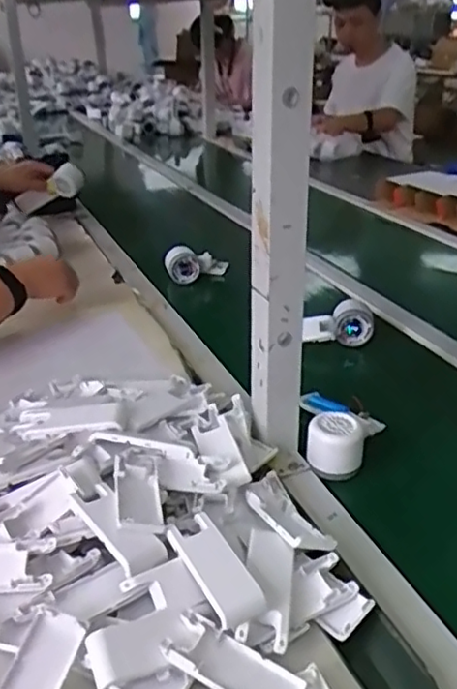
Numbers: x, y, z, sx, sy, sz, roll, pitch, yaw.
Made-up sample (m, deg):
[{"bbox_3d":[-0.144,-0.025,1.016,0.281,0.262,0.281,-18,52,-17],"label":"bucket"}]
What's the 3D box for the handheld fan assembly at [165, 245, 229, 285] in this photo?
[{"bbox_3d":[-0.060,-0.148,1.203,0.130,0.060,0.041,-2,25,-34],"label":"handheld fan assembly"}]

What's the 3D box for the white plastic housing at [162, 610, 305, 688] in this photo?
[{"bbox_3d":[0.005,0.226,0.449,0.097,0.010,0.039,25,34,13],"label":"white plastic housing"}]

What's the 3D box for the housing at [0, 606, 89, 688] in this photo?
[{"bbox_3d":[-0.135,0.233,0.435,0.038,0.013,0.101,10,48,18],"label":"housing"}]

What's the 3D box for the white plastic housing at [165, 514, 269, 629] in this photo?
[{"bbox_3d":[-0.011,0.177,0.507,0.039,0.022,0.097,-16,32,-28],"label":"white plastic housing"}]

